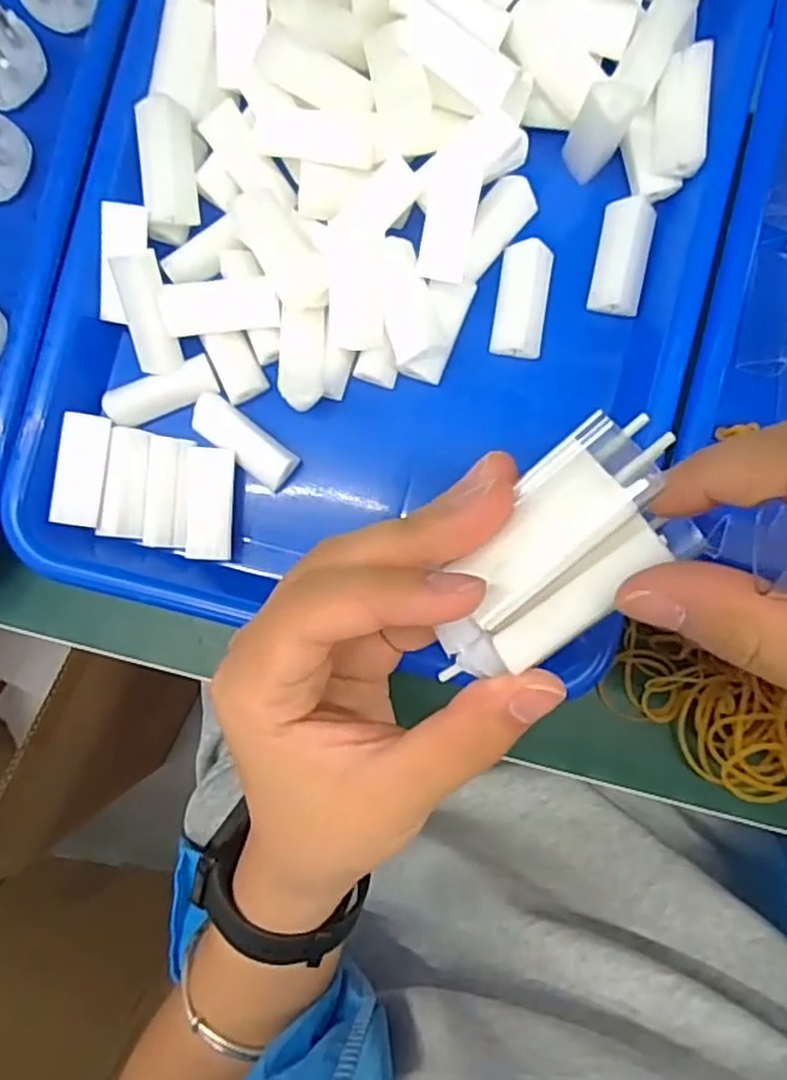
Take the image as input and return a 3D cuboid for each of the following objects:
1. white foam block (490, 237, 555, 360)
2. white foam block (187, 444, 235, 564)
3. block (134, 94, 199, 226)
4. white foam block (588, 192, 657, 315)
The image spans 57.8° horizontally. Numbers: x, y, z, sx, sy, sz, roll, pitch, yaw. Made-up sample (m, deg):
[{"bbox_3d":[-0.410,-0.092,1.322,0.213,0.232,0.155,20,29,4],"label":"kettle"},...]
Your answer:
[{"bbox_3d":[0.055,-0.101,0.299,0.022,0.011,0.046,9,87,1],"label":"white foam block"},{"bbox_3d":[-0.075,-0.014,0.295,0.018,0.011,0.045,1,87,1],"label":"white foam block"},{"bbox_3d":[-0.091,-0.151,0.286,0.021,0.012,0.046,-4,101,0],"label":"block"},{"bbox_3d":[0.097,-0.119,0.300,0.021,0.010,0.047,11,87,1],"label":"white foam block"}]

